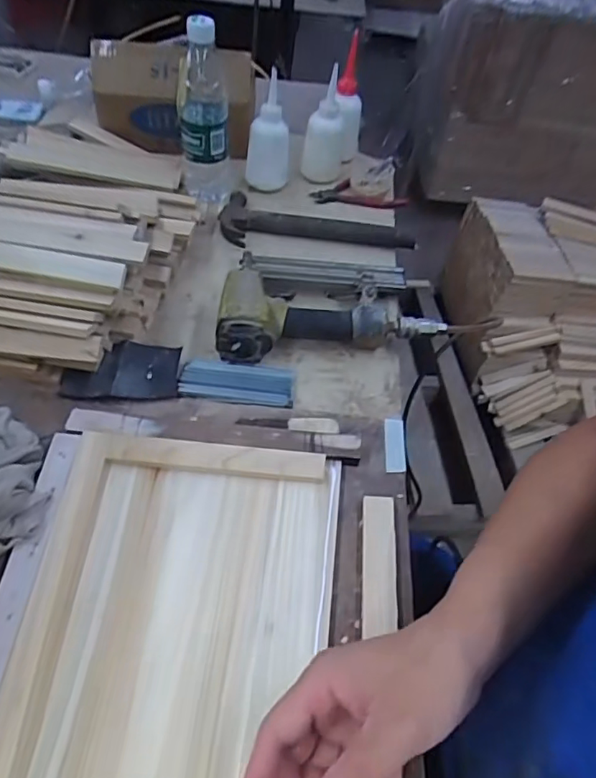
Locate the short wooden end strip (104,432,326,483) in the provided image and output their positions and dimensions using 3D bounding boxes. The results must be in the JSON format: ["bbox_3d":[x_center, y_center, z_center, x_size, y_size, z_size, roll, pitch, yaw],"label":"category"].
[{"bbox_3d":[-0.077,0.064,0.493,0.203,0.005,0.030,6,51,-1],"label":"short wooden end strip"}]

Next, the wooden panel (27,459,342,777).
[{"bbox_3d":[-0.079,0.236,0.368,0.197,0.014,0.394,6,51,-1],"label":"wooden panel"}]

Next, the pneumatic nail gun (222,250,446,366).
[{"bbox_3d":[0.031,-0.108,0.631,0.262,0.059,0.139,-6,52,-10],"label":"pneumatic nail gun"}]

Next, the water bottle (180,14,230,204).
[{"bbox_3d":[-0.128,-0.366,0.708,0.065,0.226,0.063,-2,52,-7],"label":"water bottle"}]

